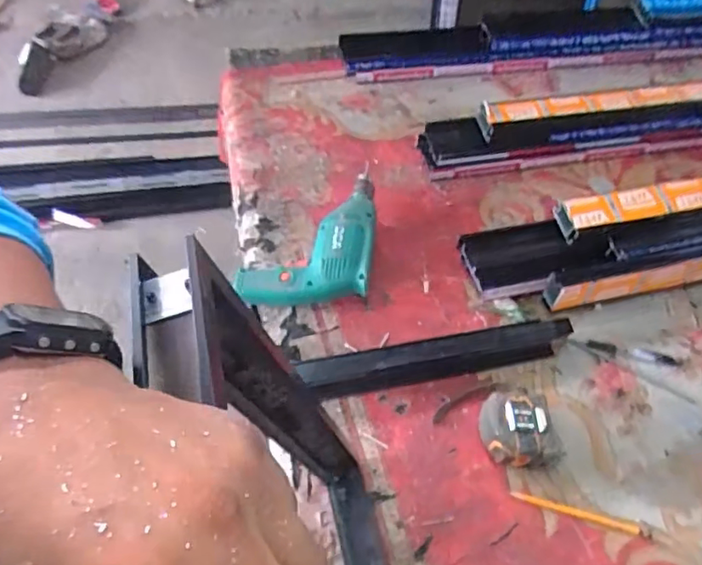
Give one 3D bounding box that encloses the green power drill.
[{"bbox_3d":[-0.056,-0.065,0.786,0.173,0.064,0.224,4,55,-1],"label":"green power drill"}]

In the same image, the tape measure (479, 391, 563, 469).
[{"bbox_3d":[0.192,0.168,0.647,0.081,0.056,0.080,2,55,-3],"label":"tape measure"}]

